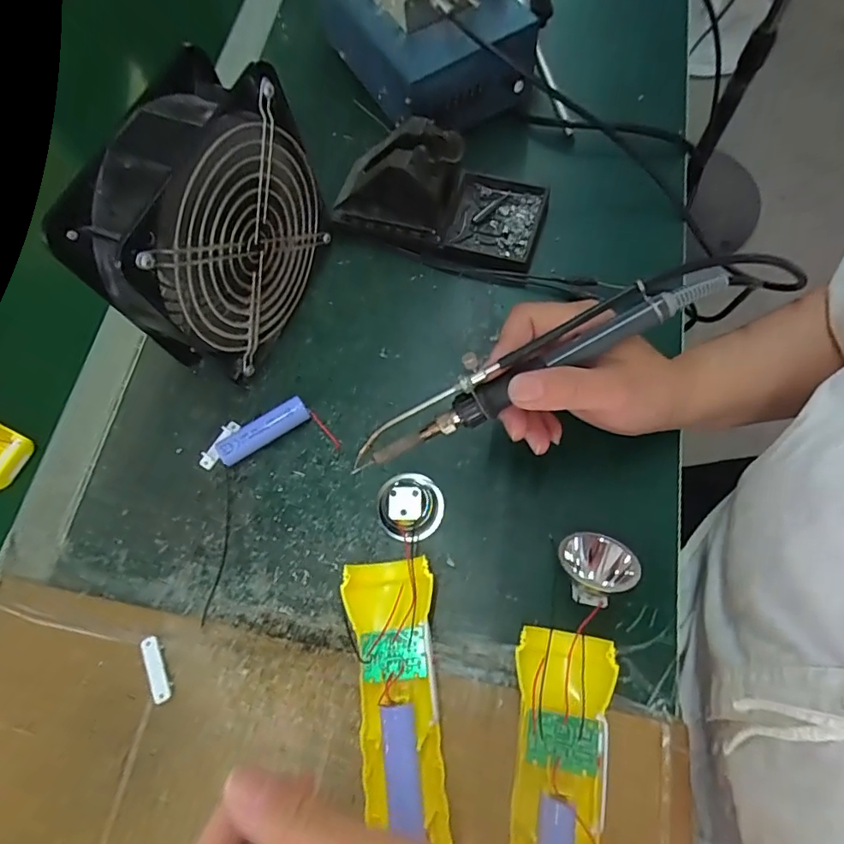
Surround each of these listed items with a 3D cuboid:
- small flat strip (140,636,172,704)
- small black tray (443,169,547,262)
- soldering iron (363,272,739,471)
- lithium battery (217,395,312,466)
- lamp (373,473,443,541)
[{"bbox_3d":[-0.153,0.142,0.294,0.009,0.005,0.036,-23,72,-6],"label":"small flat strip"},{"bbox_3d":[0.057,-0.157,0.397,0.068,0.020,0.068,13,72,11],"label":"small black tray"},{"bbox_3d":[0.055,-0.027,0.263,0.206,0.021,0.020,-28,72,10],"label":"soldering iron"},{"bbox_3d":[-0.105,0.007,0.343,0.063,0.018,0.016,-34,70,-6],"label":"lithium battery"},{"bbox_3d":[-0.008,0.051,0.320,0.043,0.024,0.042,-2,70,6],"label":"lamp"}]

